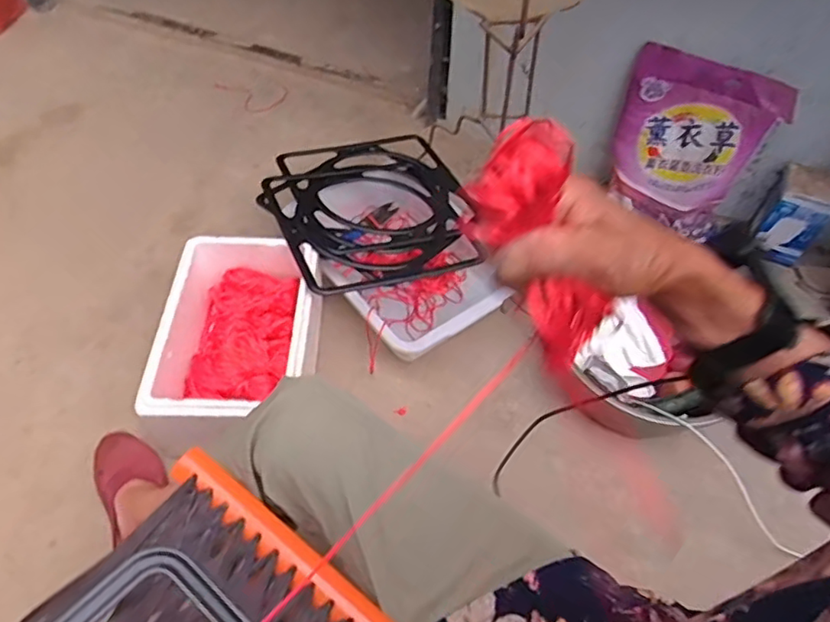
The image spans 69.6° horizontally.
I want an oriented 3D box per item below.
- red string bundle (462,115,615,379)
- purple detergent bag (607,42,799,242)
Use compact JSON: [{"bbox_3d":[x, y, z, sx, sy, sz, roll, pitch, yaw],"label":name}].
[{"bbox_3d":[0.071,-0.027,0.322,0.038,0.144,0.051,3,42,42],"label":"red string bundle"},{"bbox_3d":[0.506,-0.304,1.125,0.272,0.298,0.082,20,53,11],"label":"purple detergent bag"}]

